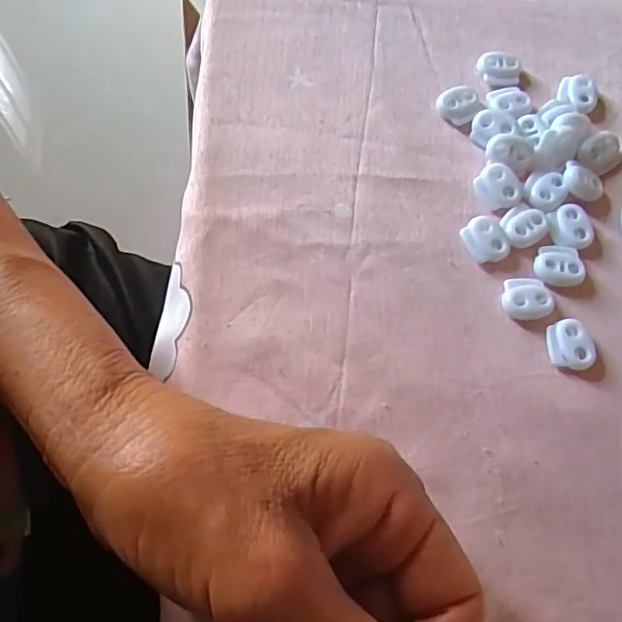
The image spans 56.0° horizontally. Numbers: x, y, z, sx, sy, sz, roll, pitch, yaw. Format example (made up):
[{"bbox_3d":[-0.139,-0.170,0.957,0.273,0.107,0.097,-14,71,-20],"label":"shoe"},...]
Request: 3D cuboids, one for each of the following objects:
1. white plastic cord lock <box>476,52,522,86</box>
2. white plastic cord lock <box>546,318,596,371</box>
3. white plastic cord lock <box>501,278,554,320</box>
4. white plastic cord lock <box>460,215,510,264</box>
[{"bbox_3d":[0.096,-0.123,0.299,0.023,0.006,0.019,14,69,3],"label":"white plastic cord lock"},{"bbox_3d":[0.111,0.014,0.250,0.018,0.006,0.021,7,69,0],"label":"white plastic cord lock"},{"bbox_3d":[0.095,-0.005,0.256,0.021,0.006,0.018,5,69,-1],"label":"white plastic cord lock"},{"bbox_3d":[0.079,-0.032,0.265,0.019,0.006,0.021,-20,71,-10],"label":"white plastic cord lock"}]

